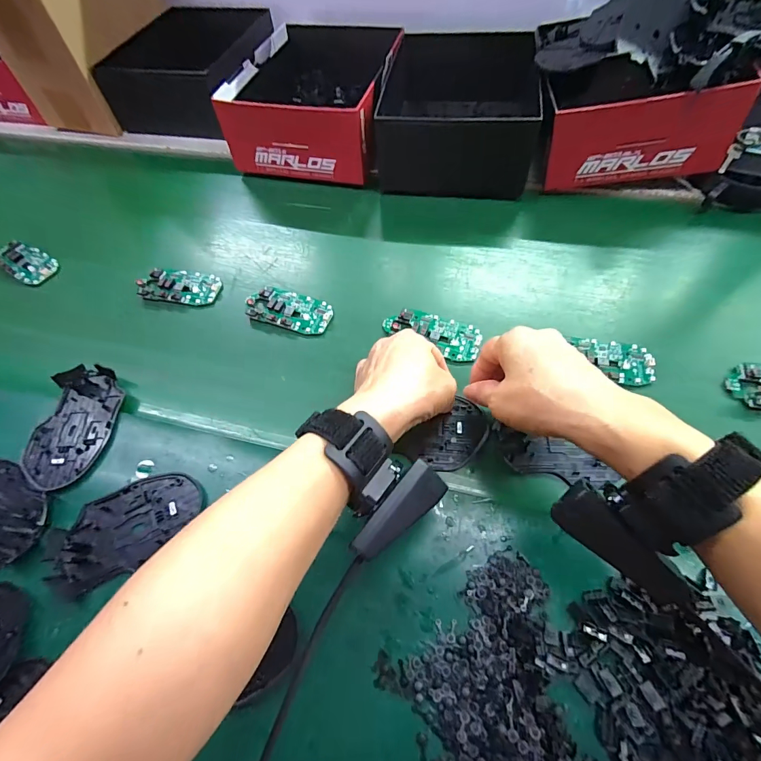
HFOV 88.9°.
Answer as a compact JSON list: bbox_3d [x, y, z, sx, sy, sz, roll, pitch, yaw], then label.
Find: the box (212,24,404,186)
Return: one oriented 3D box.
[{"bbox_3d":[-0.085,-0.401,0.541,0.204,0.083,0.263,10,64,8],"label":"box"}]

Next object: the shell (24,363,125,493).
[{"bbox_3d":[-0.281,0.039,0.354,0.066,0.013,0.112,4,63,5],"label":"shell"}]

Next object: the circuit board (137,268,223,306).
[{"bbox_3d":[-0.225,-0.108,0.438,0.085,0.015,0.047,5,63,6],"label":"circuit board"}]

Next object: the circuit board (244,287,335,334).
[{"bbox_3d":[-0.096,-0.076,0.414,0.090,0.011,0.045,16,65,11],"label":"circuit board"}]

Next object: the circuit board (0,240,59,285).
[{"bbox_3d":[-0.433,-0.145,0.471,0.082,0.017,0.044,29,68,17],"label":"circuit board"}]

